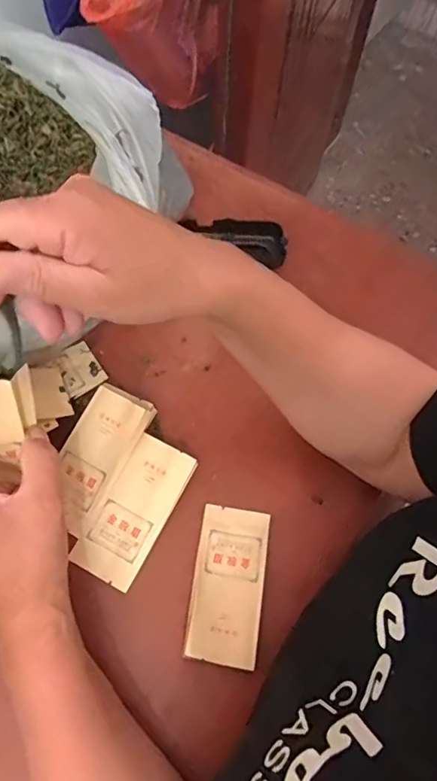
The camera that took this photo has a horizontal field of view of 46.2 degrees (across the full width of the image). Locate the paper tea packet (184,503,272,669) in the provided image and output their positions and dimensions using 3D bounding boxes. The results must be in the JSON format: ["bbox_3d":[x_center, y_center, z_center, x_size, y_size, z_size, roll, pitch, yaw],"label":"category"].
[{"bbox_3d":[0.008,0.139,0.374,0.051,0.017,0.106,9,63,1],"label":"paper tea packet"}]

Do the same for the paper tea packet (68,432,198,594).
[{"bbox_3d":[-0.064,0.092,0.396,0.050,0.007,0.109,28,79,11],"label":"paper tea packet"}]

